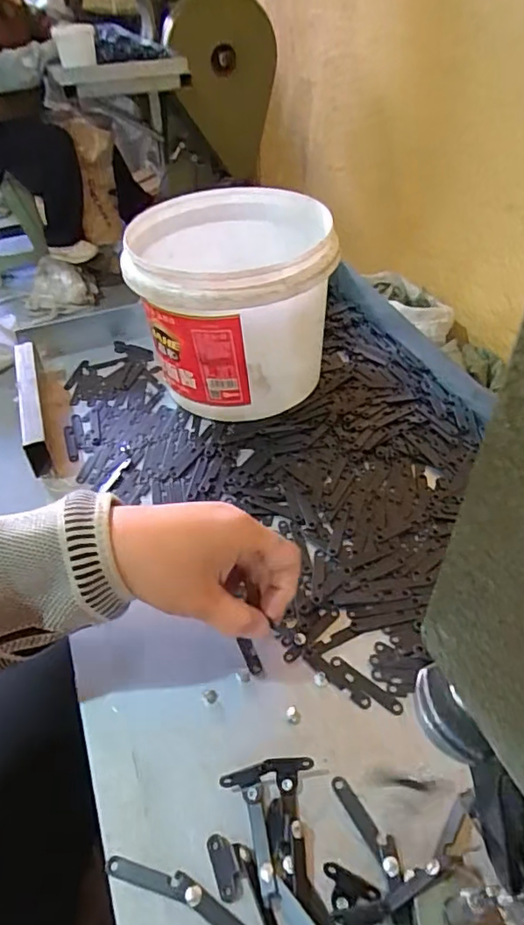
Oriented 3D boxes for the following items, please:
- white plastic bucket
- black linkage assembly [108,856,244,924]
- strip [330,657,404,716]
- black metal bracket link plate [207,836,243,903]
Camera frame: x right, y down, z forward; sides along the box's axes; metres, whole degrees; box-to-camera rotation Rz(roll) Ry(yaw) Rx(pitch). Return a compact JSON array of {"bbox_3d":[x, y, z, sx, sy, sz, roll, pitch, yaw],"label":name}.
[{"bbox_3d":[-0.027,-0.152,0.554,0.172,0.155,0.186,-2,45,2],"label":"white plastic bucket"},{"bbox_3d":[-0.038,0.218,0.285,0.087,0.004,0.014,16,48,19],"label":"black linkage assembly"},{"bbox_3d":[0.066,0.141,0.362,0.052,0.004,0.009,30,54,30],"label":"strip"},{"bbox_3d":[-0.019,0.207,0.293,0.012,0.004,0.030,-17,46,-13],"label":"black metal bracket link plate"}]

